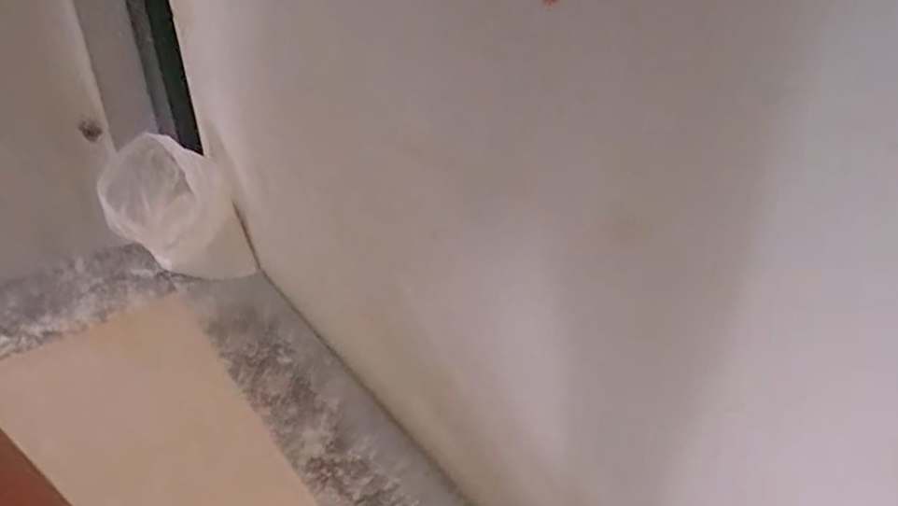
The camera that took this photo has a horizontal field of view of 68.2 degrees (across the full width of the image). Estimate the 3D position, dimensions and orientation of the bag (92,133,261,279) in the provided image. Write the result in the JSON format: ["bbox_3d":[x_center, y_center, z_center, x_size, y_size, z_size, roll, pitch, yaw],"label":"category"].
[{"bbox_3d":[-0.316,-0.047,0.772,0.148,0.154,0.076,-9,31,-13],"label":"bag"}]

